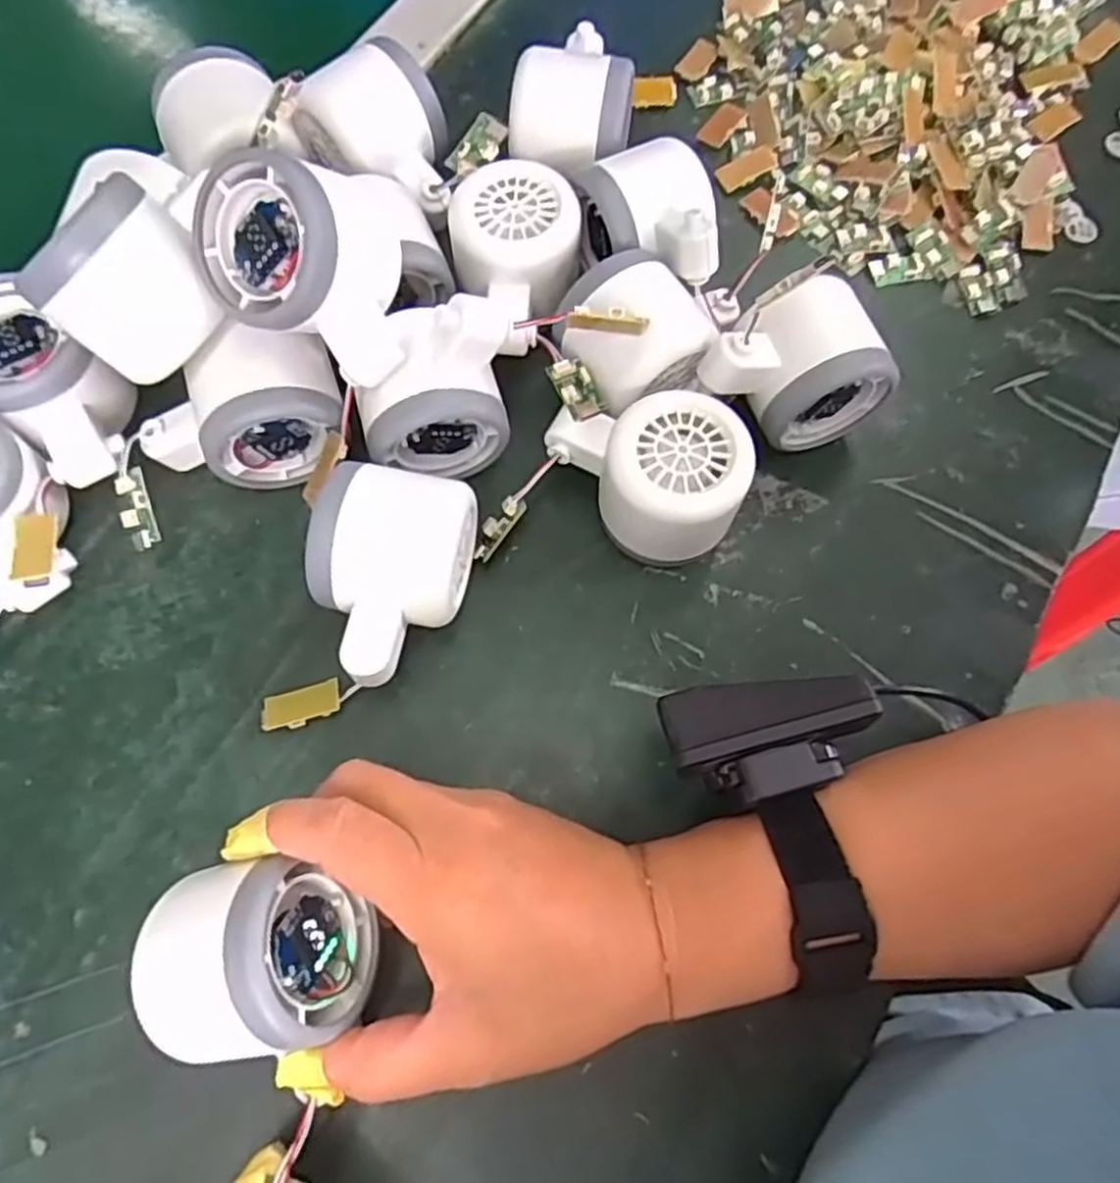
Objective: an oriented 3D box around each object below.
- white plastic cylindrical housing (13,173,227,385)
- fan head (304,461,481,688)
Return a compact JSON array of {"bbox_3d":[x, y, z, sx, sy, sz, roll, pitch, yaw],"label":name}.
[{"bbox_3d":[-0.157,-0.112,0.286,0.054,0.043,0.055,35,76,10],"label":"white plastic cylindrical housing"},{"bbox_3d":[-0.067,-0.002,0.304,0.057,0.055,0.080,6,71,0],"label":"fan head"}]

